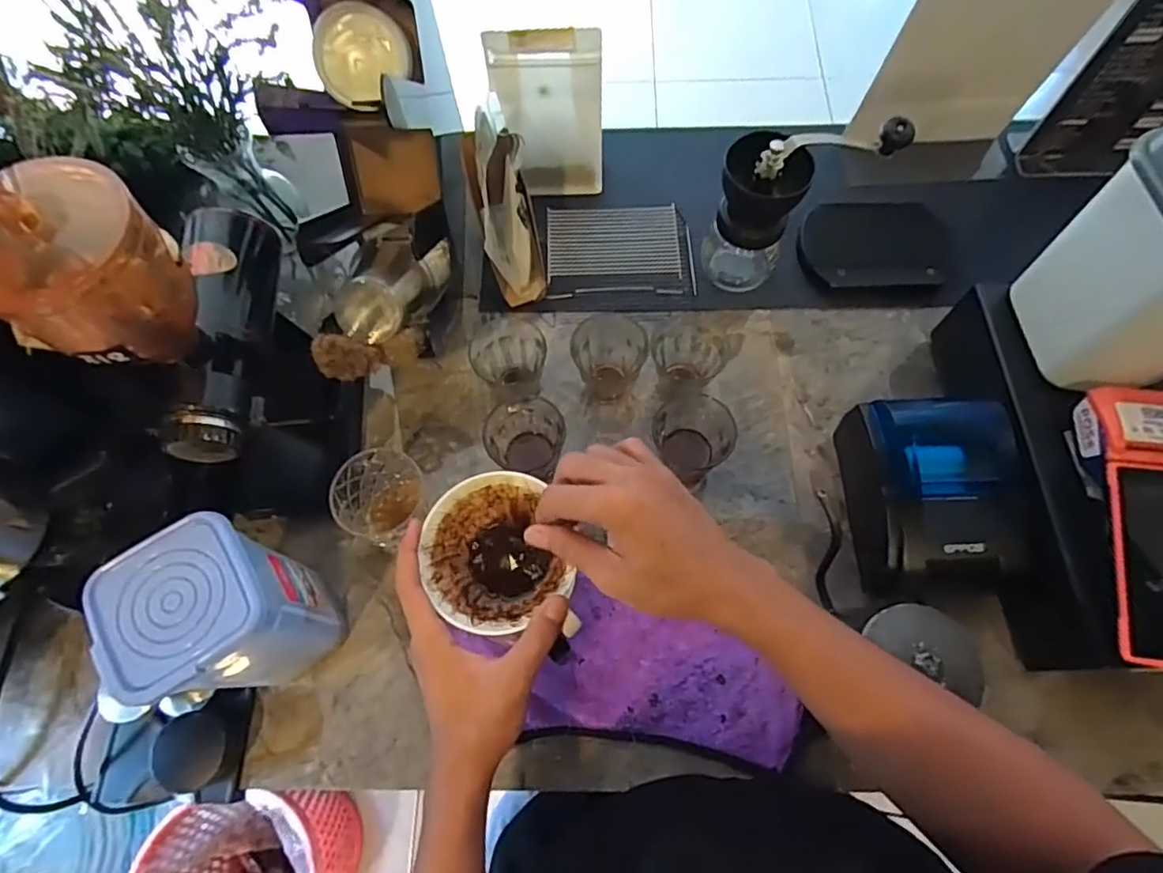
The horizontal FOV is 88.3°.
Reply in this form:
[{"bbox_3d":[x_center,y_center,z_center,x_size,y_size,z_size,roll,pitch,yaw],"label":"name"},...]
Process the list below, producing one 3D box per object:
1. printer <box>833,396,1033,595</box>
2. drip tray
[{"bbox_3d":[0.328,0.054,0.566,0.133,0.098,0.171,-2,67,1],"label":"printer"},{"bbox_3d":[0.049,-0.221,0.715,0.176,0.043,0.098,-1,67,1],"label":"drip tray"}]

